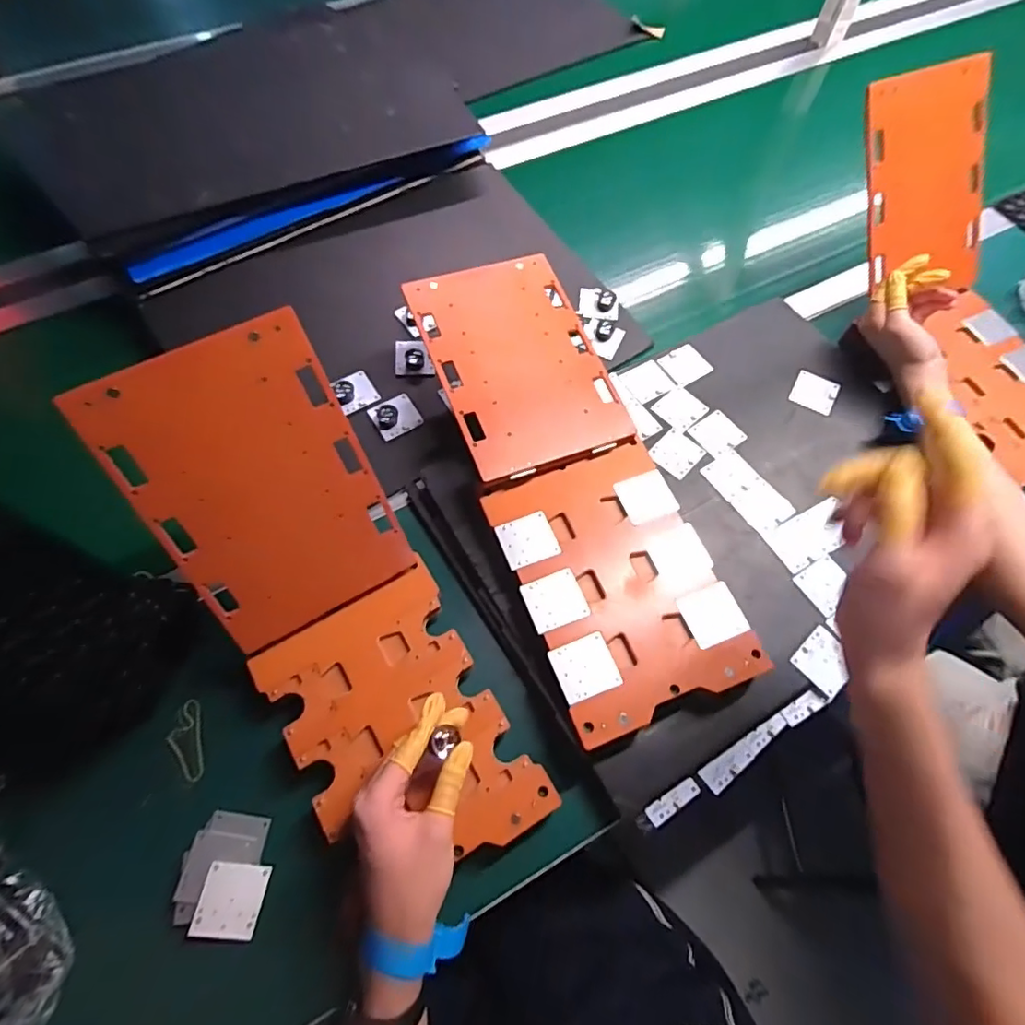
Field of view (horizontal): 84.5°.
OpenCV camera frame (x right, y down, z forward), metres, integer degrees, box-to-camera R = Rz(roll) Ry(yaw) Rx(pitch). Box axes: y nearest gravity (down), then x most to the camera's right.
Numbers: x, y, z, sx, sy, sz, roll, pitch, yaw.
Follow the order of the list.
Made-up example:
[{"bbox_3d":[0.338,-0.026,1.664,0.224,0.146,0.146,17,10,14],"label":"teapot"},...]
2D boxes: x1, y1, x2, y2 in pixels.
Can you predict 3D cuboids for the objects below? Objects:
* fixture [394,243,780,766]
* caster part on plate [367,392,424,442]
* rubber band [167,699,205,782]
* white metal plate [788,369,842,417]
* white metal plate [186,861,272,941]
[{"bbox_3d":[0.047,-0.048,0.516,0.160,0.047,0.449,-19,66,-10],"label":"fixture"},{"bbox_3d":[-0.129,-0.107,0.630,0.050,0.015,0.046,-29,68,-14],"label":"caster part on plate"},{"bbox_3d":[-0.285,0.200,0.492,0.027,0.005,0.068,-15,65,-8],"label":"rubber band"},{"bbox_3d":[0.338,-0.134,0.630,0.049,0.004,0.051,25,66,10],"label":"white metal plate"},{"bbox_3d":[-0.215,0.297,0.432,0.045,0.004,0.050,17,70,-16],"label":"white metal plate"}]

